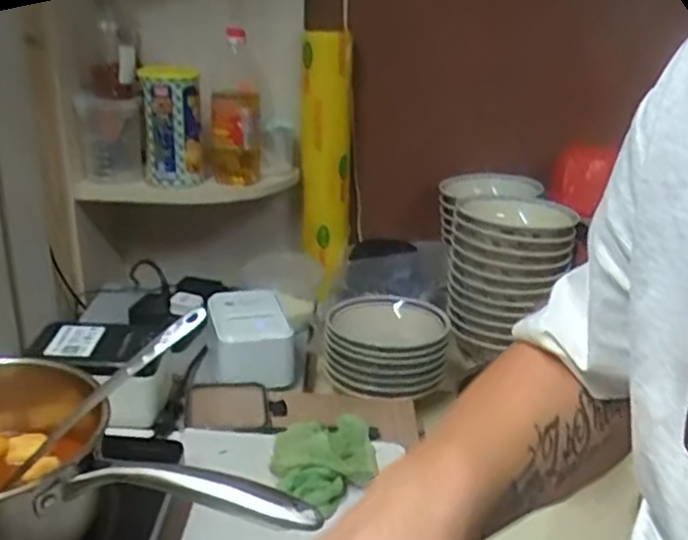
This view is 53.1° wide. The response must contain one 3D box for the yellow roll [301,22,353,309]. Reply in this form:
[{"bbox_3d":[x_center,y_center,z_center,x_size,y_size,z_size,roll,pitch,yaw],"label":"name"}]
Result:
[{"bbox_3d":[-0.034,-0.203,1.306,0.090,0.459,0.082,0,23,-4],"label":"yellow roll"}]

